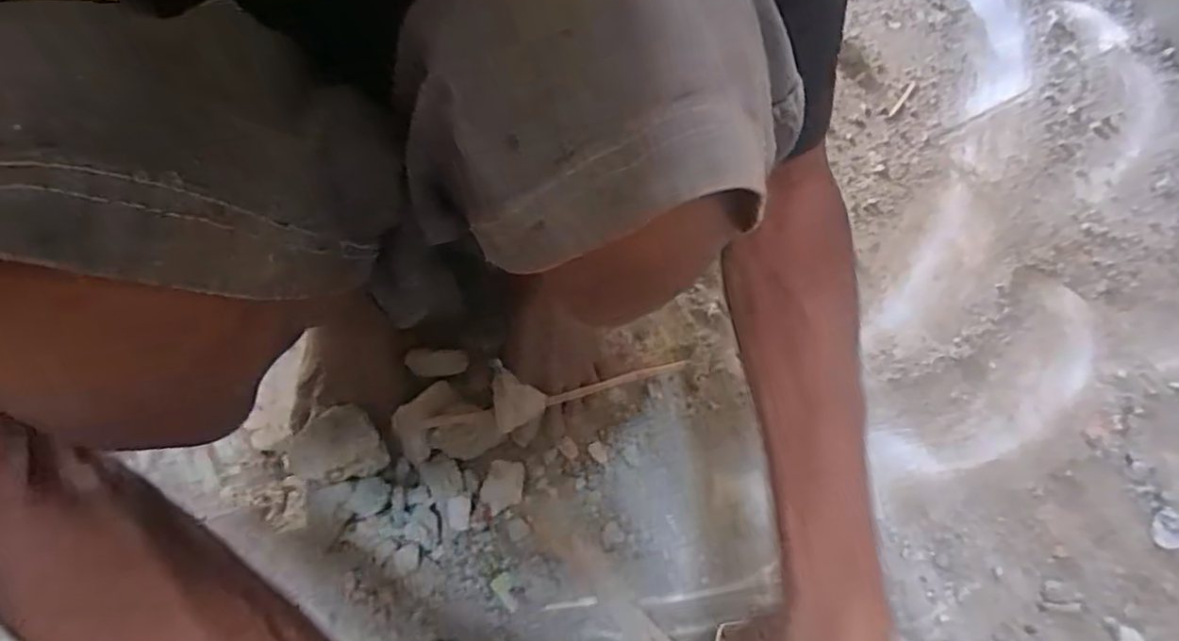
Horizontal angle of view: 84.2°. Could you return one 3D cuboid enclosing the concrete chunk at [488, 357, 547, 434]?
[{"bbox_3d":[-0.059,0.063,0.547,0.042,0.034,0.059,-8,66,-7],"label":"concrete chunk"}]

